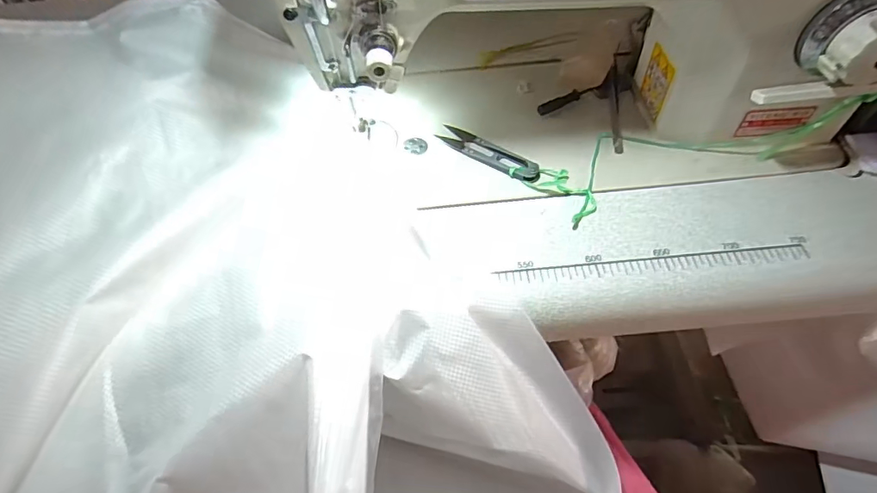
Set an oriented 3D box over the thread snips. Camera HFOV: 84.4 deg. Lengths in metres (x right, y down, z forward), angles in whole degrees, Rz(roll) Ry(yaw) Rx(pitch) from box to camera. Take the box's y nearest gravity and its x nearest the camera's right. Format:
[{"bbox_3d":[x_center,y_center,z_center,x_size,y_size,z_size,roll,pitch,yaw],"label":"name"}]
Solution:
[{"bbox_3d":[0.042,-0.082,0.413,0.099,0.007,0.024,34,62,24],"label":"thread snips"}]

